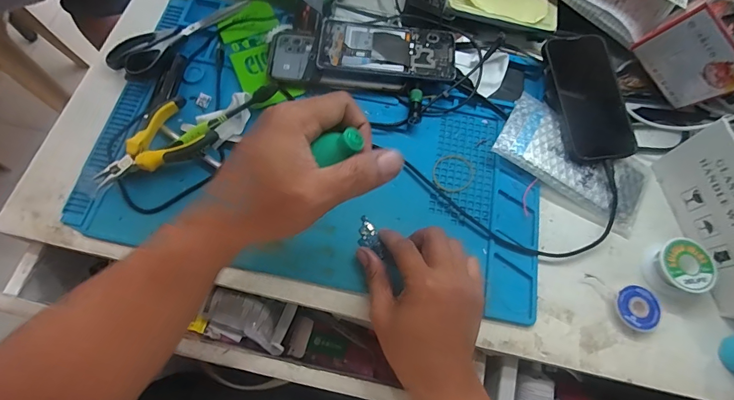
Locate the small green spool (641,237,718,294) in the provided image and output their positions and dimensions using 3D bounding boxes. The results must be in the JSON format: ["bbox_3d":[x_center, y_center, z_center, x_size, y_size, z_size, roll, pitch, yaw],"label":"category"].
[{"bbox_3d":[0.312,0.067,0.387,0.058,0.025,0.050,-12,70,-8],"label":"small green spool"}]

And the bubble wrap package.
[{"bbox_3d":[0.231,-0.045,0.431,0.171,0.020,0.089,30,70,8],"label":"bubble wrap package"}]

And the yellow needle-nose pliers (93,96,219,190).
[{"bbox_3d":[-0.222,-0.052,0.400,0.117,0.023,0.070,-40,76,-16],"label":"yellow needle-nose pliers"}]

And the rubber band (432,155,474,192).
[{"bbox_3d":[0.095,-0.029,0.427,0.044,0.004,0.047,1,69,-3],"label":"rubber band"}]

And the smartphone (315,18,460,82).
[{"bbox_3d":[0.024,-0.176,0.451,0.157,0.014,0.075,4,69,-2],"label":"smartphone"}]

